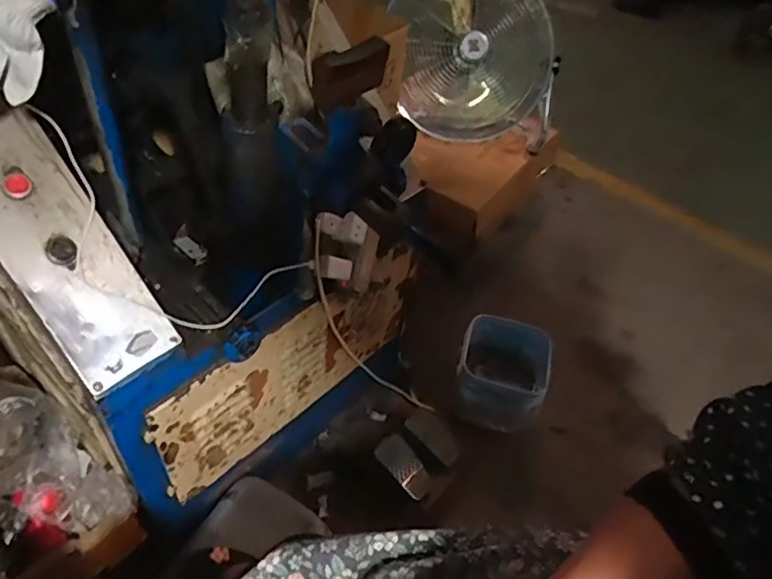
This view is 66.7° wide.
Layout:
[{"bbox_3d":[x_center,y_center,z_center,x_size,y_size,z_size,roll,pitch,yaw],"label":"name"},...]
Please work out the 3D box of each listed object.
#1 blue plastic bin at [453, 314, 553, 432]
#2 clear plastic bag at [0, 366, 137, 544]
[{"bbox_3d":[0.277,0.213,1.430,0.208,0.191,0.201,14,48,6],"label":"blue plastic bin"},{"bbox_3d":[-0.517,0.257,0.852,0.305,0.118,0.146,44,52,-7],"label":"clear plastic bag"}]

